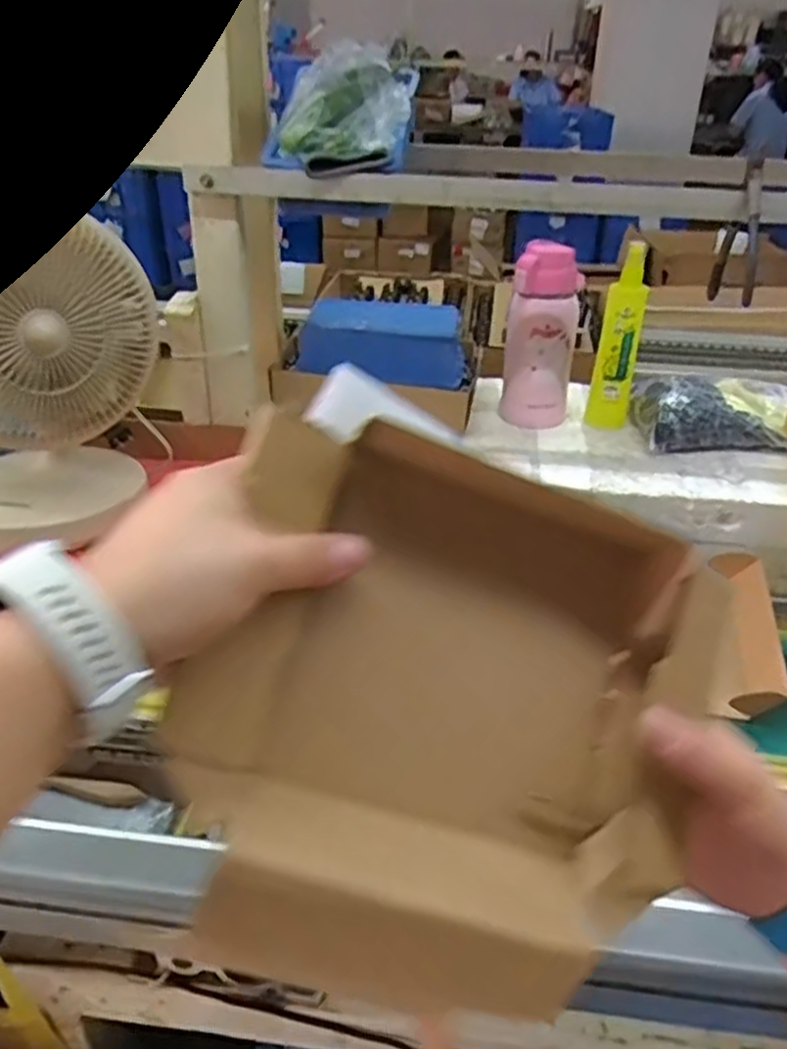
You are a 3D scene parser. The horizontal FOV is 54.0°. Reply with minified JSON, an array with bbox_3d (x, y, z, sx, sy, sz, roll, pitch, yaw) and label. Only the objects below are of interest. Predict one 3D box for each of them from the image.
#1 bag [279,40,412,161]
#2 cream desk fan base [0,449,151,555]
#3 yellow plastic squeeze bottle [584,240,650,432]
[{"bbox_3d":[-0.045,-0.408,0.744,0.118,0.088,0.092,2,32,1],"label":"bag"},{"bbox_3d":[-0.346,-0.029,0.762,0.171,0.032,0.173,1,32,-1],"label":"cream desk fan base"},{"bbox_3d":[0.259,-0.208,0.883,0.045,0.212,0.031,13,34,18],"label":"yellow plastic squeeze bottle"}]

